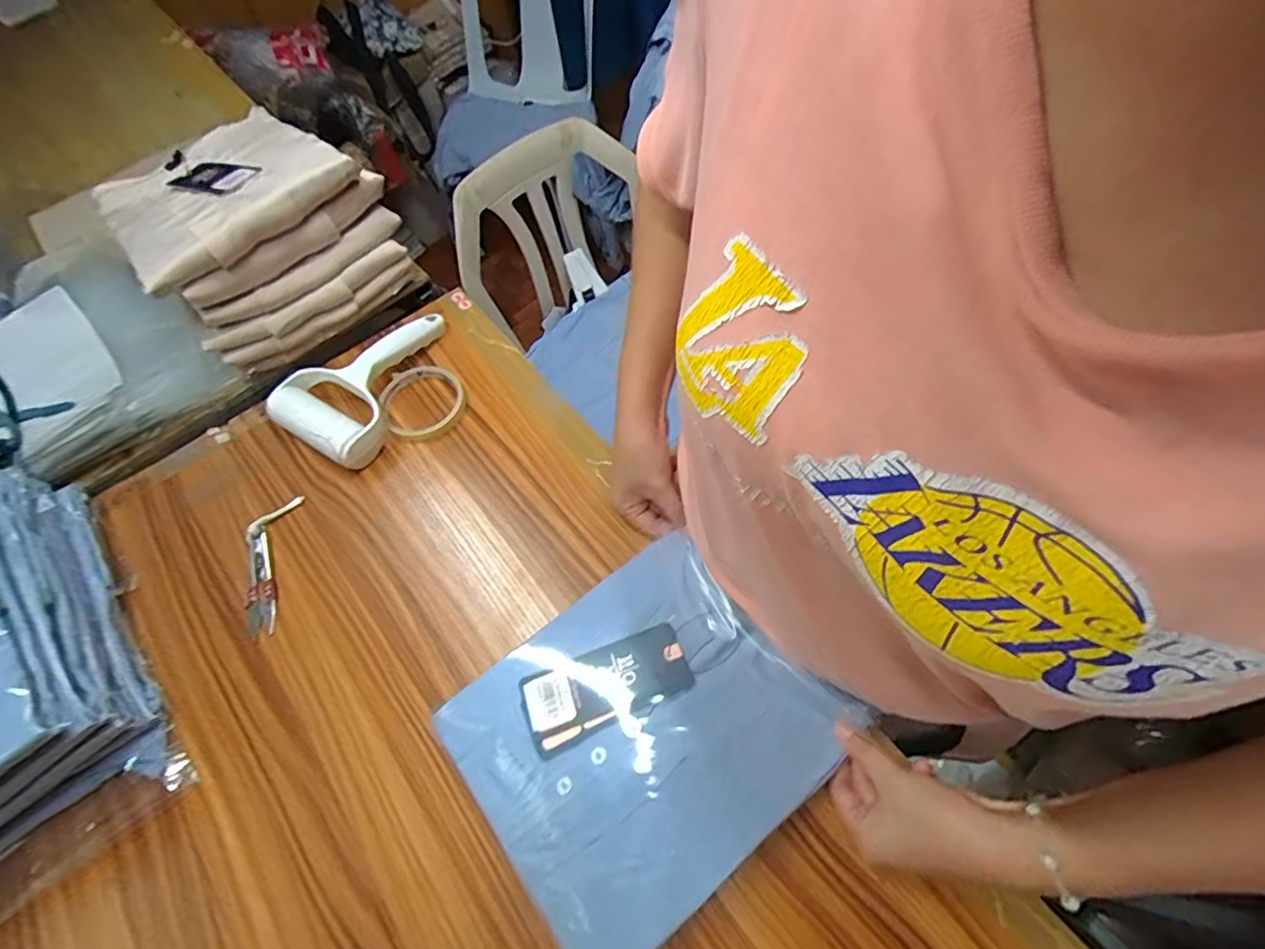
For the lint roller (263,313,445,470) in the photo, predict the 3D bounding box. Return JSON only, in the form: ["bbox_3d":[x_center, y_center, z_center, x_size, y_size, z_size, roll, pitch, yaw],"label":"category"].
[{"bbox_3d":[-0.260,-0.100,0.562,0.113,0.047,0.186,30,68,18],"label":"lint roller"}]

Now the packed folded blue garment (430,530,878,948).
[{"bbox_3d":[0.005,0.179,0.394,0.236,0.025,0.202,-37,66,-15],"label":"packed folded blue garment"}]

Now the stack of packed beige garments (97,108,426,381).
[{"bbox_3d":[-0.397,-0.266,0.572,0.218,0.126,0.260,-41,67,-17],"label":"stack of packed beige garments"}]

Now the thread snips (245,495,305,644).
[{"bbox_3d":[-0.329,0.079,0.492,0.039,0.007,0.125,-5,62,1],"label":"thread snips"}]

